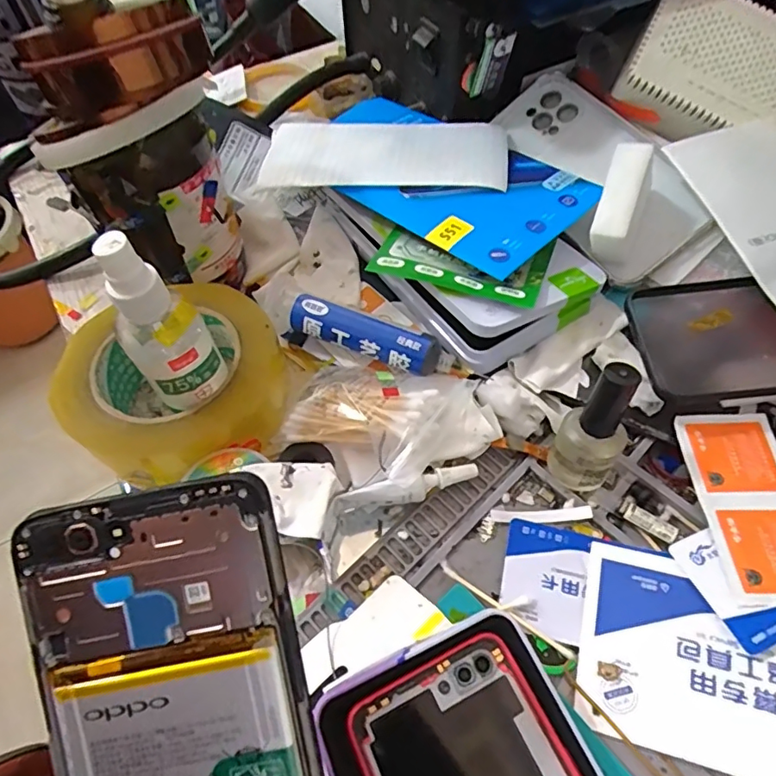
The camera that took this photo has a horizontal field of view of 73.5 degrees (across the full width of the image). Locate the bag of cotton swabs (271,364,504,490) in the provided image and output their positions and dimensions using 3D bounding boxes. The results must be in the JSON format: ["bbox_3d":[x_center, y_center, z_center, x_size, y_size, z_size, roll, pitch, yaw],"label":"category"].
[{"bbox_3d":[0.001,0.024,0.283,0.119,0.038,0.060,1,58,3],"label":"bag of cotton swabs"}]

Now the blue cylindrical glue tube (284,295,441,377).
[{"bbox_3d":[-0.020,-0.031,0.310,0.101,0.024,0.019,19,60,14],"label":"blue cylindrical glue tube"}]

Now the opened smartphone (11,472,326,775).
[{"bbox_3d":[-0.056,0.103,0.144,0.071,0.004,0.148,-12,90,0],"label":"opened smartphone"}]

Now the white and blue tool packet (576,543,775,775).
[{"bbox_3d":[0.159,0.127,0.230,0.137,0.005,0.080,10,64,13],"label":"white and blue tool packet"}]

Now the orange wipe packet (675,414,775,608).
[{"bbox_3d":[0.185,0.058,0.264,0.050,0.004,0.100,0,58,2],"label":"orange wipe packet"}]

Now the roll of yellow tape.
[{"bbox_3d":[-0.120,-0.001,0.307,0.119,0.056,0.109,-1,58,1],"label":"roll of yellow tape"}]

